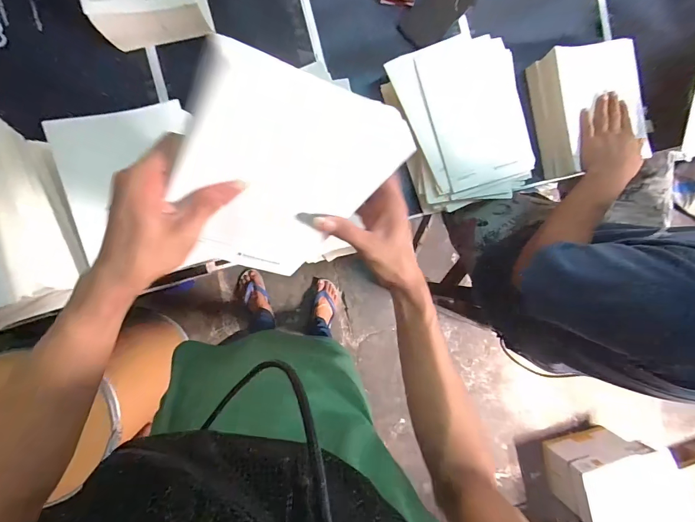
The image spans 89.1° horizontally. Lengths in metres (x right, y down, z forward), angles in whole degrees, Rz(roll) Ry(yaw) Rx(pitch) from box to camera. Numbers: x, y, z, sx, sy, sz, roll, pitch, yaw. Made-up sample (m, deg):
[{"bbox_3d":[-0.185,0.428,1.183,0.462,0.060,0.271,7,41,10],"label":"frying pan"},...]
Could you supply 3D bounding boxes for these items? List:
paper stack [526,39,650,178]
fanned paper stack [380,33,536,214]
[{"bbox_3d":[0.445,-0.283,0.666,0.174,0.065,0.223,-14,92,-6],"label":"paper stack"},{"bbox_3d":[0.210,-0.251,0.644,0.237,0.070,0.294,-18,93,-6],"label":"fanned paper stack"}]

